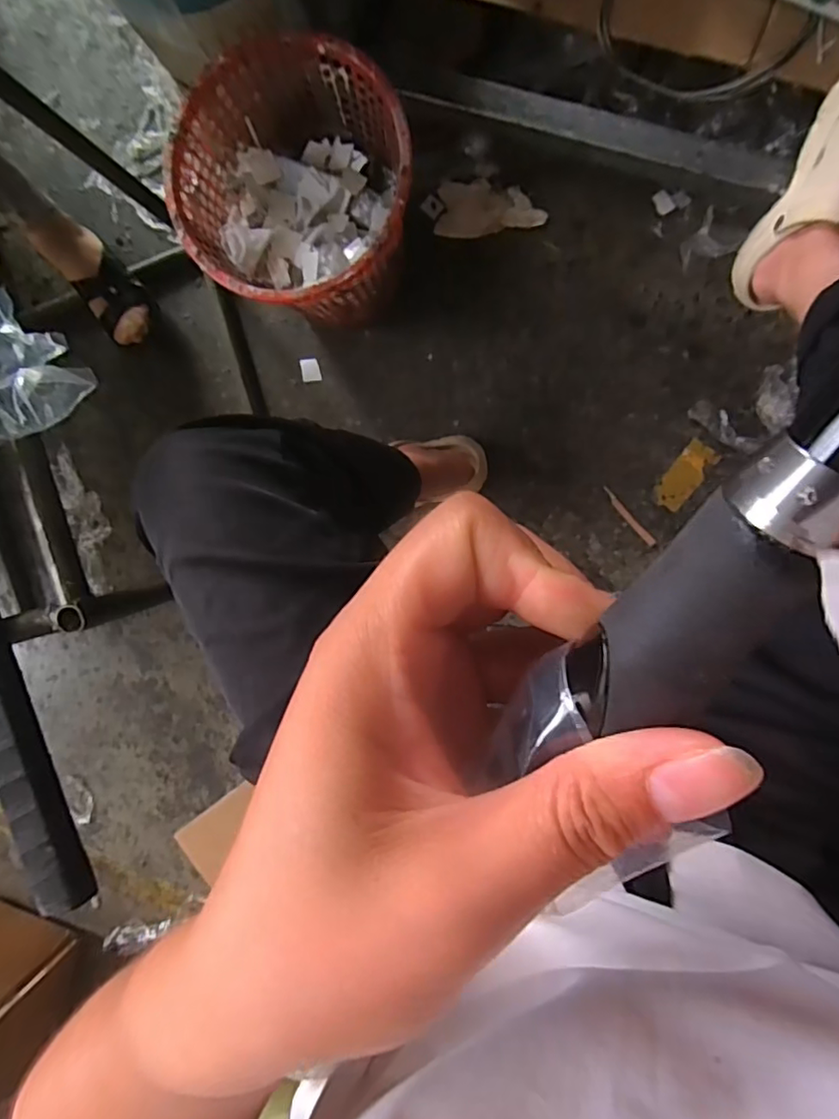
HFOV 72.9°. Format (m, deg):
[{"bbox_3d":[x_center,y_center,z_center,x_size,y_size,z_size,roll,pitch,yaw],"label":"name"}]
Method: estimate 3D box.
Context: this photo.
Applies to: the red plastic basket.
[{"bbox_3d":[-0.138,-0.459,0.778,0.275,0.272,0.274,1,96,9],"label":"red plastic basket"}]

